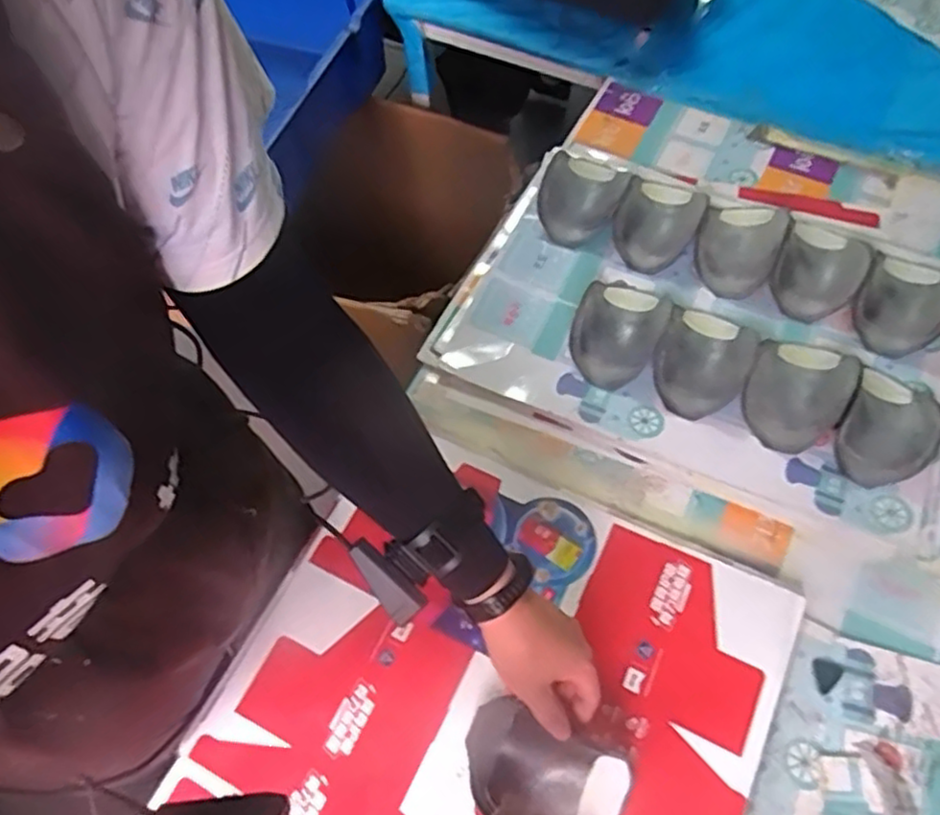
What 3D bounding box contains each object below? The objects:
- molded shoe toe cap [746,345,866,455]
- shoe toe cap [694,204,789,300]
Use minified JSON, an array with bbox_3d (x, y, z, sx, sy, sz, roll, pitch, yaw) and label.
[{"bbox_3d":[0.359,-0.020,0.752,0.100,0.033,0.142,31,68,15],"label":"molded shoe toe cap"},{"bbox_3d":[0.326,-0.199,0.832,0.093,0.030,0.130,19,66,11],"label":"shoe toe cap"}]

